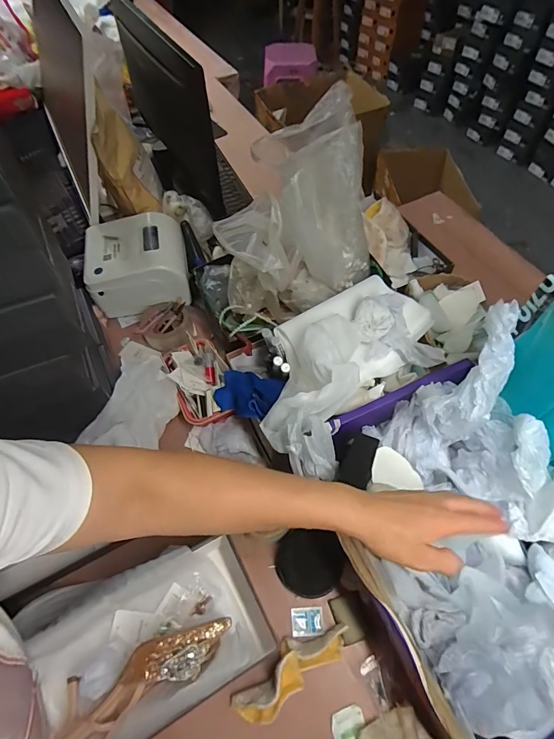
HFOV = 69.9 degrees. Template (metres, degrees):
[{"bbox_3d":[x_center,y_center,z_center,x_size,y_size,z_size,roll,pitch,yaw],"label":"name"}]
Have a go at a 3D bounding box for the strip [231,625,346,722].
[{"bbox_3d":[0.019,0.391,0.519,0.164,0.053,0.055,-29,62,-16],"label":"strip"}]

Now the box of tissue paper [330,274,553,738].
[{"bbox_3d":[0.247,0.151,0.436,0.304,0.262,0.378,-22,60,-12],"label":"box of tissue paper"}]

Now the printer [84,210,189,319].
[{"bbox_3d":[-0.288,-0.219,0.830,0.184,0.118,0.159,-9,58,-4],"label":"printer"}]

